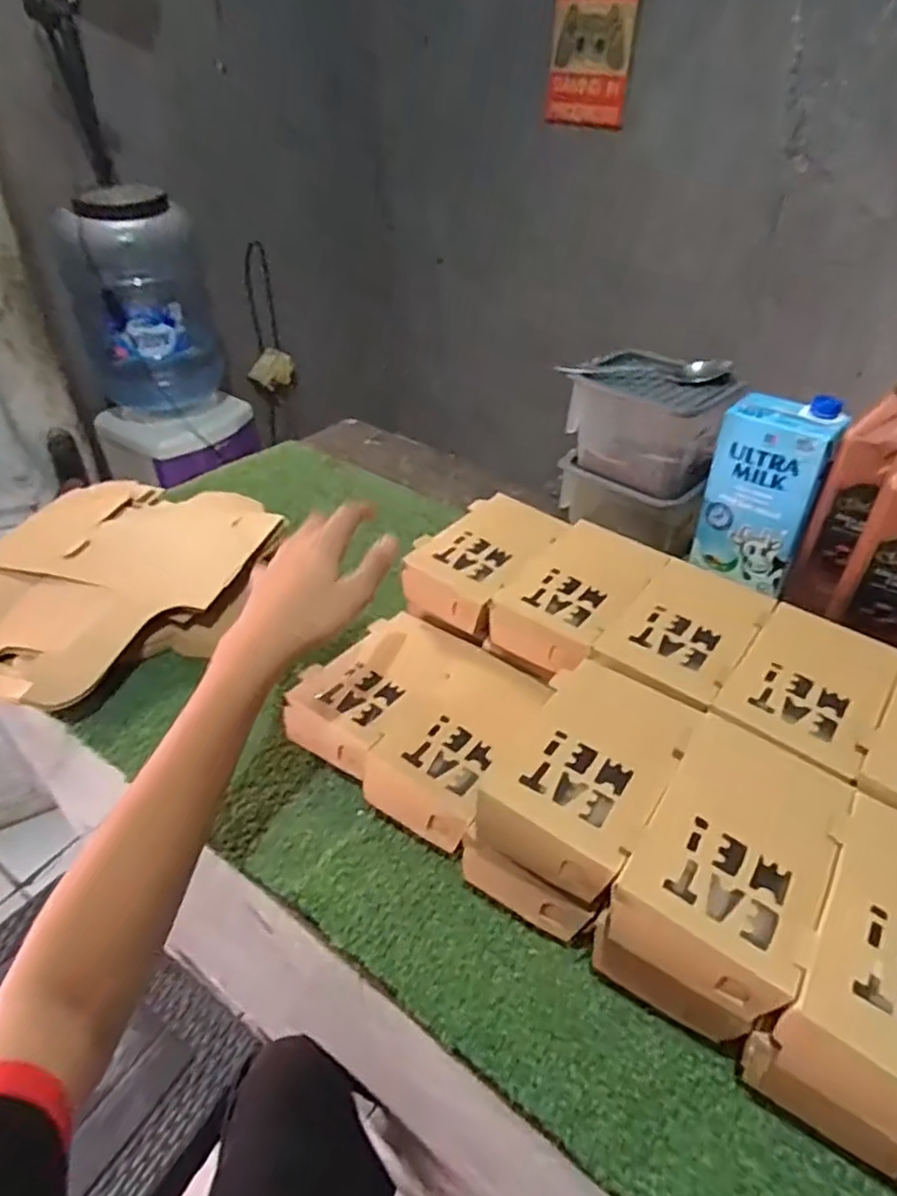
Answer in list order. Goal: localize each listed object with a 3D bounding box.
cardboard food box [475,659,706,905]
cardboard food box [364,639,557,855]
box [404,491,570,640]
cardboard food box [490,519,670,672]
[{"bbox_3d":[0.091,0.108,0.431,0.097,0.042,0.151,22,44,23],"label":"cardboard food box"},{"bbox_3d":[0.008,0.112,0.519,0.090,0.055,0.160,20,43,21],"label":"cardboard food box"},{"bbox_3d":[0.034,-0.035,0.617,0.100,0.048,0.153,28,46,28],"label":"box"},{"bbox_3d":[0.110,-0.004,0.565,0.093,0.043,0.150,28,47,28],"label":"cardboard food box"}]

